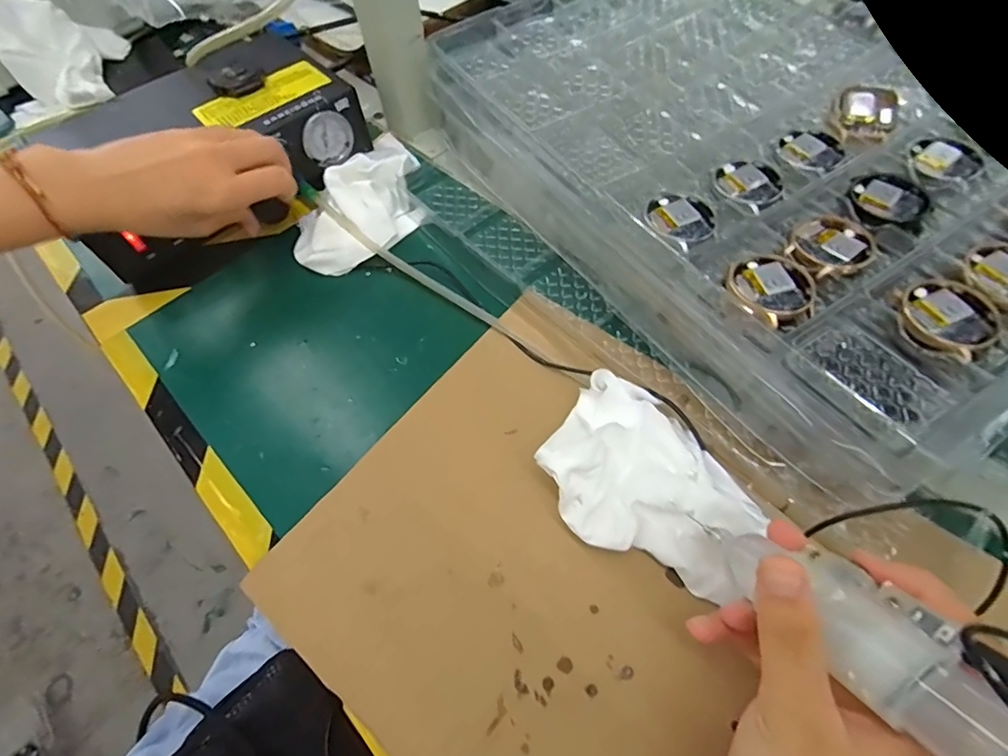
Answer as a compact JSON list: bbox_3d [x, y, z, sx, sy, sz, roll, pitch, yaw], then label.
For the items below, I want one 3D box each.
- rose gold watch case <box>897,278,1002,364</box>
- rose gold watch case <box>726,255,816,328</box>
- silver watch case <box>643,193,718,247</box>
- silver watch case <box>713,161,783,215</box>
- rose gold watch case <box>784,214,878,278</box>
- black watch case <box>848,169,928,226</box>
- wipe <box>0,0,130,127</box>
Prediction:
[{"bbox_3d":[0.230,-0.032,0.254,0.051,0.006,0.042,-41,66,-18],"label":"rose gold watch case"},{"bbox_3d":[0.146,-0.049,0.267,0.044,0.007,0.047,-7,60,0],"label":"rose gold watch case"},{"bbox_3d":[0.108,-0.098,0.299,0.040,0.006,0.042,-31,63,-13],"label":"silver watch case"},{"bbox_3d":[0.157,-0.121,0.312,0.040,0.005,0.046,-9,60,0],"label":"silver watch case"},{"bbox_3d":[0.190,-0.077,0.285,0.053,0.005,0.041,-40,65,-17],"label":"rose gold watch case"},{"bbox_3d":[0.238,-0.112,0.304,0.041,0.005,0.038,19,64,14],"label":"black watch case"},{"bbox_3d":[-0.470,-0.346,0.473,0.114,0.133,0.129,-11,60,-3],"label":"wipe"}]

